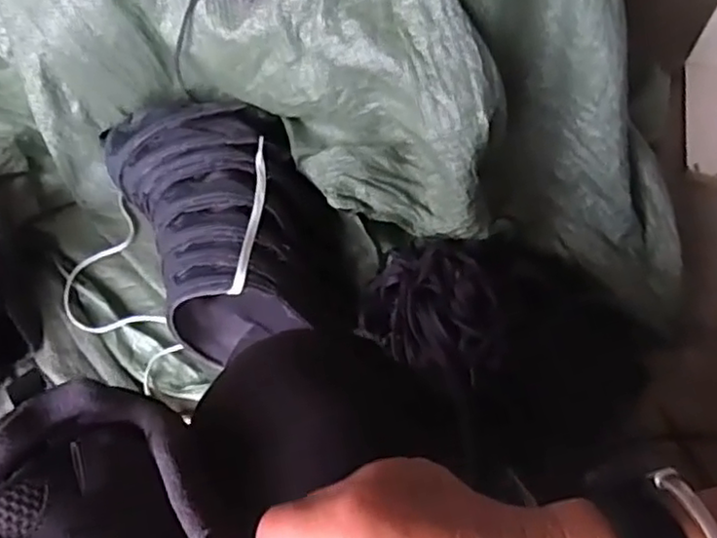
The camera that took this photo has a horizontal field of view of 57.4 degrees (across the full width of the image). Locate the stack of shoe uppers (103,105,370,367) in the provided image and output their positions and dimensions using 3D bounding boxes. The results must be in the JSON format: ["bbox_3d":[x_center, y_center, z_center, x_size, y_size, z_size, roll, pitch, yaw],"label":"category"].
[{"bbox_3d":[-0.147,-0.065,0.762,0.214,0.141,0.322,-24,67,-10],"label":"stack of shoe uppers"}]

